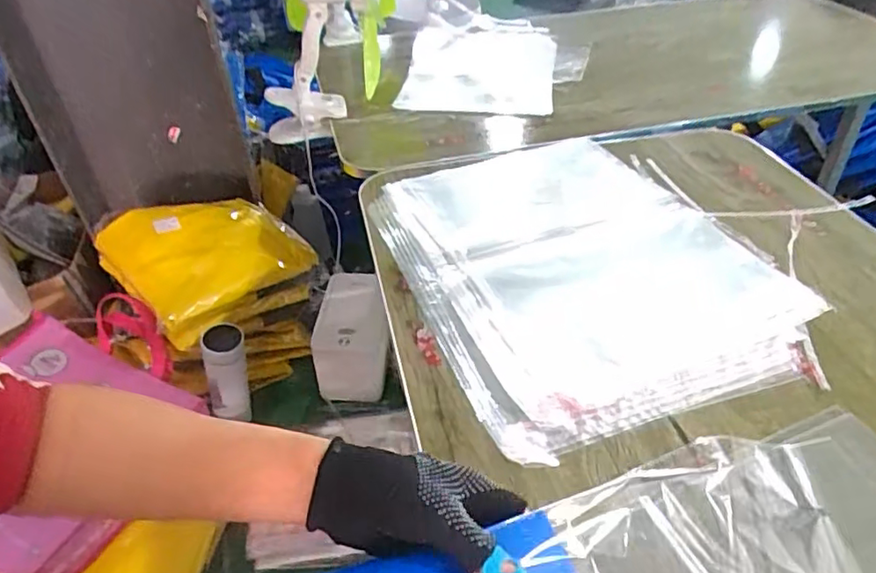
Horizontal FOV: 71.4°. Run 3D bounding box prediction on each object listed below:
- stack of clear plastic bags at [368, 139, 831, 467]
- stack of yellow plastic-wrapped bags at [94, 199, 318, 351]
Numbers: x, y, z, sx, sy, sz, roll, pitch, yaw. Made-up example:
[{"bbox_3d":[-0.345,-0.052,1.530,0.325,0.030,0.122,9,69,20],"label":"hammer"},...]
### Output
[{"bbox_3d":[0.153,-0.040,0.706,0.375,0.017,0.475,-14,41,-16],"label":"stack of clear plastic bags"},{"bbox_3d":[-0.373,-0.057,1.003,0.270,0.080,0.233,-36,79,-33],"label":"stack of yellow plastic-wrapped bags"}]

